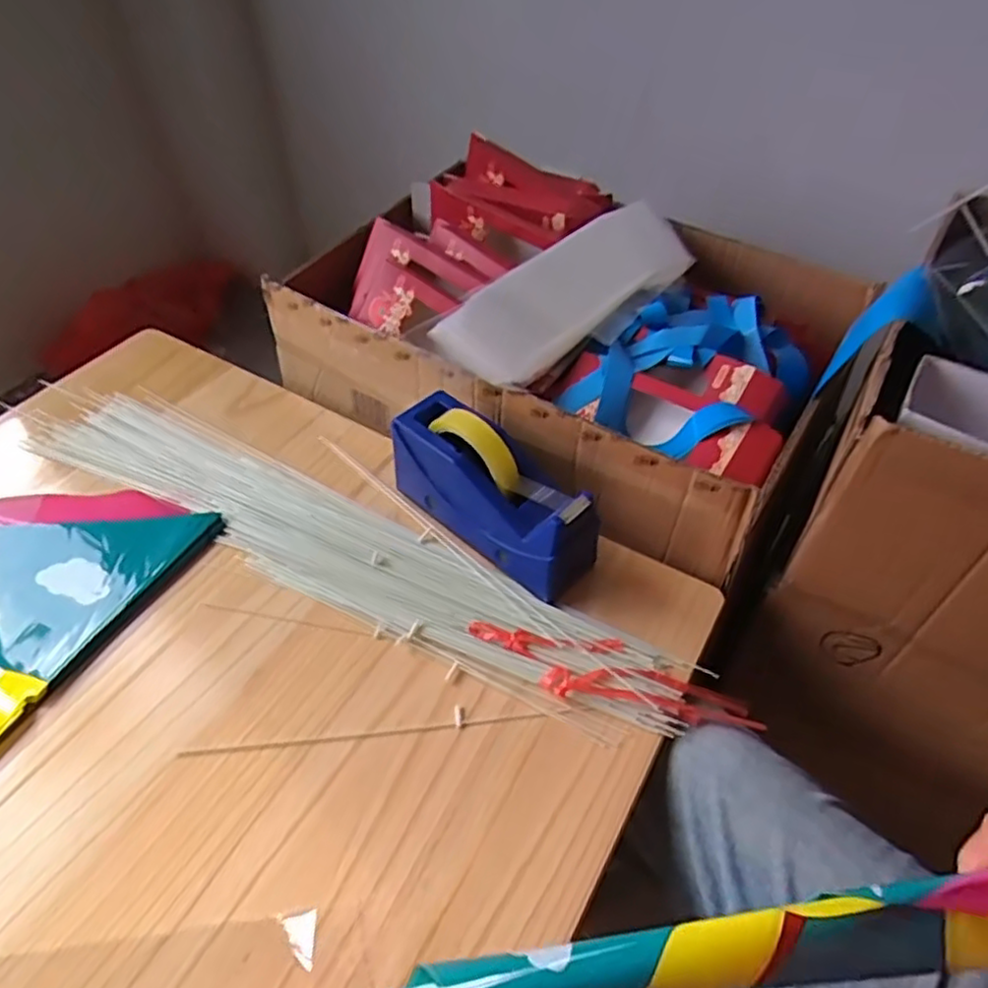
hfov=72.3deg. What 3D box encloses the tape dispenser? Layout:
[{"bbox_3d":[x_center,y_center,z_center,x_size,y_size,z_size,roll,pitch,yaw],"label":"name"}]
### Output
[{"bbox_3d":[-0.003,-0.007,0.607,0.205,0.108,0.070,33,55,25],"label":"tape dispenser"}]

